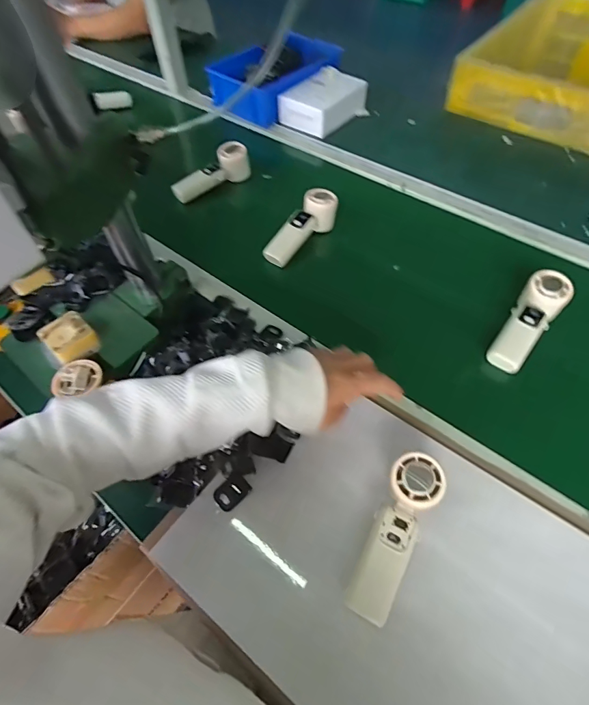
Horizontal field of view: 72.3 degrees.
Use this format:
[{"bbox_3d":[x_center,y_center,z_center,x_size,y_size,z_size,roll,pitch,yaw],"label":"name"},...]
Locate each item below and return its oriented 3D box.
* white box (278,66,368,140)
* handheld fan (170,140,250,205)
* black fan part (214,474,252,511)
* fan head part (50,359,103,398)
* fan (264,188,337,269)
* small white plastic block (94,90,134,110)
[{"bbox_3d":[0.067,-0.591,0.950,0.129,0.067,0.183,32,62,22],"label":"white box"},{"bbox_3d":[-0.165,-0.354,0.802,0.169,0.053,0.055,-37,62,-22],"label":"handheld fan"},{"bbox_3d":[-0.073,0.162,0.469,0.040,0.004,0.029,-39,62,-23],"label":"black fan part"},{"bbox_3d":[-0.269,0.032,0.499,0.052,0.011,0.055,-1,55,1],"label":"fan head part"},{"bbox_3d":[0.015,-0.217,0.703,0.056,0.052,0.166,27,60,19],"label":"fan"},{"bbox_3d":[-0.458,-0.637,1.015,0.032,0.037,0.103,28,43,20],"label":"small white plastic block"}]

